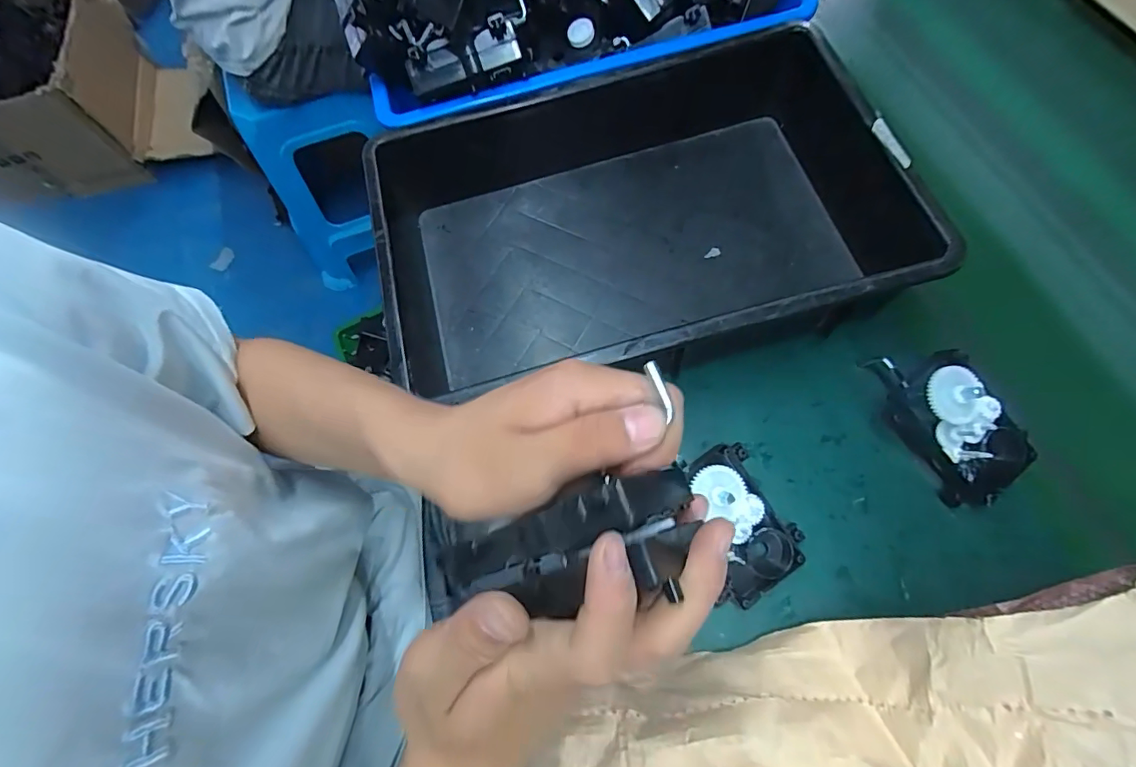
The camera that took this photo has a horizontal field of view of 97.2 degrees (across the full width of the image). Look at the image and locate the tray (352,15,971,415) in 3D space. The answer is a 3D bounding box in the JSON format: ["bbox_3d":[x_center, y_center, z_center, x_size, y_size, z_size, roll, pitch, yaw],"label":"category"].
[{"bbox_3d":[0.059,-0.142,0.433,0.431,0.093,0.261,-12,69,-2],"label":"tray"}]

